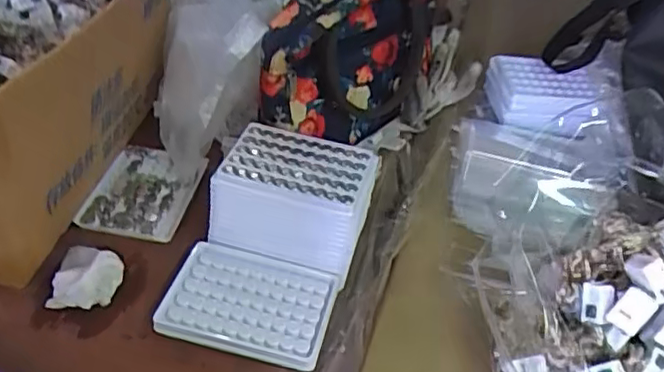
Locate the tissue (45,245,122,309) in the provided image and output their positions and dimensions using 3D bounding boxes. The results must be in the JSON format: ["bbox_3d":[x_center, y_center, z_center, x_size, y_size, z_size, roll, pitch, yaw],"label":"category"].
[{"bbox_3d":[-0.202,0.073,0.527,0.052,0.027,0.061,6,39,-2],"label":"tissue"}]

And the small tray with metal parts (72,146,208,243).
[{"bbox_3d":[-0.186,0.004,0.631,0.094,0.018,0.122,10,39,2],"label":"small tray with metal parts"}]

